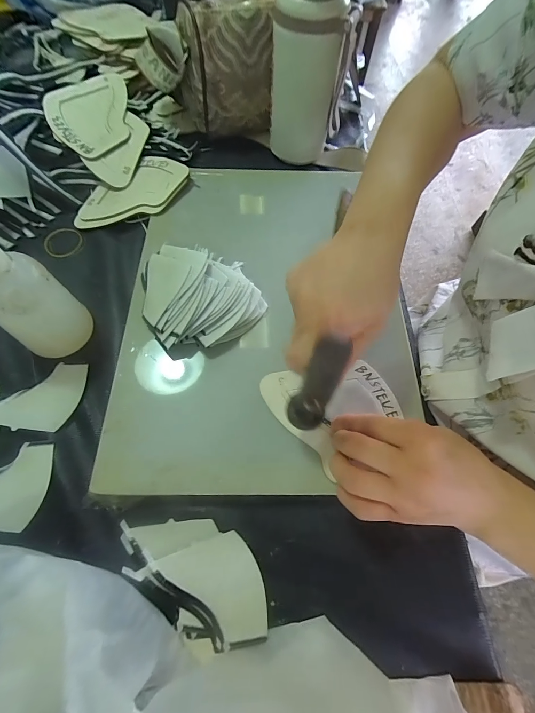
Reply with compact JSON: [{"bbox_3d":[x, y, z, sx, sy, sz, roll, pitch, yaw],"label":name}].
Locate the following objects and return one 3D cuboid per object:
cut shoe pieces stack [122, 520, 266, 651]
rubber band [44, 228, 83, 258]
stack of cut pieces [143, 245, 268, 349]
[{"bbox_3d":[-0.058,0.169,0.239,0.111,0.014,0.075,2,65,-2],"label":"cut shoe pieces stack"},{"bbox_3d":[-0.253,-0.144,0.388,0.044,0.004,0.051,-20,68,-12],"label":"rubber band"},{"bbox_3d":[-0.072,-0.070,0.322,0.112,0.040,0.128,-23,68,-13],"label":"stack of cut pieces"}]

